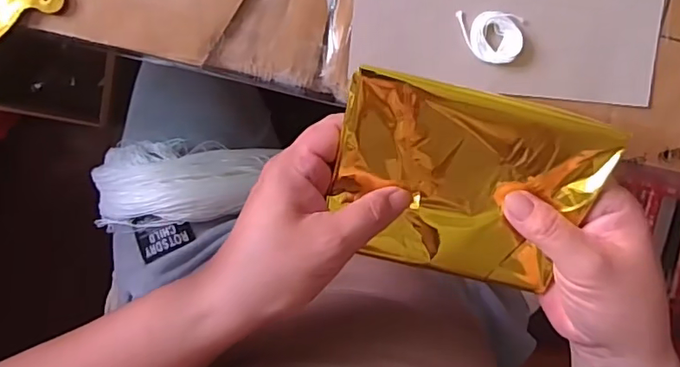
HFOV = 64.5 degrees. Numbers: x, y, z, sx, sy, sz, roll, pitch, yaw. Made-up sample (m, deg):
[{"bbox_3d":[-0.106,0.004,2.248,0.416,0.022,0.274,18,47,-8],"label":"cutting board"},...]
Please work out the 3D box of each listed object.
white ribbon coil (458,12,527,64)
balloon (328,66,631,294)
[{"bbox_3d":[0.092,-0.090,0.329,0.041,0.005,0.030,8,96,-5],"label":"white ribbon coil"},{"bbox_3d":[0.067,0.001,0.297,0.140,0.028,0.100,15,96,-6],"label":"balloon"}]

